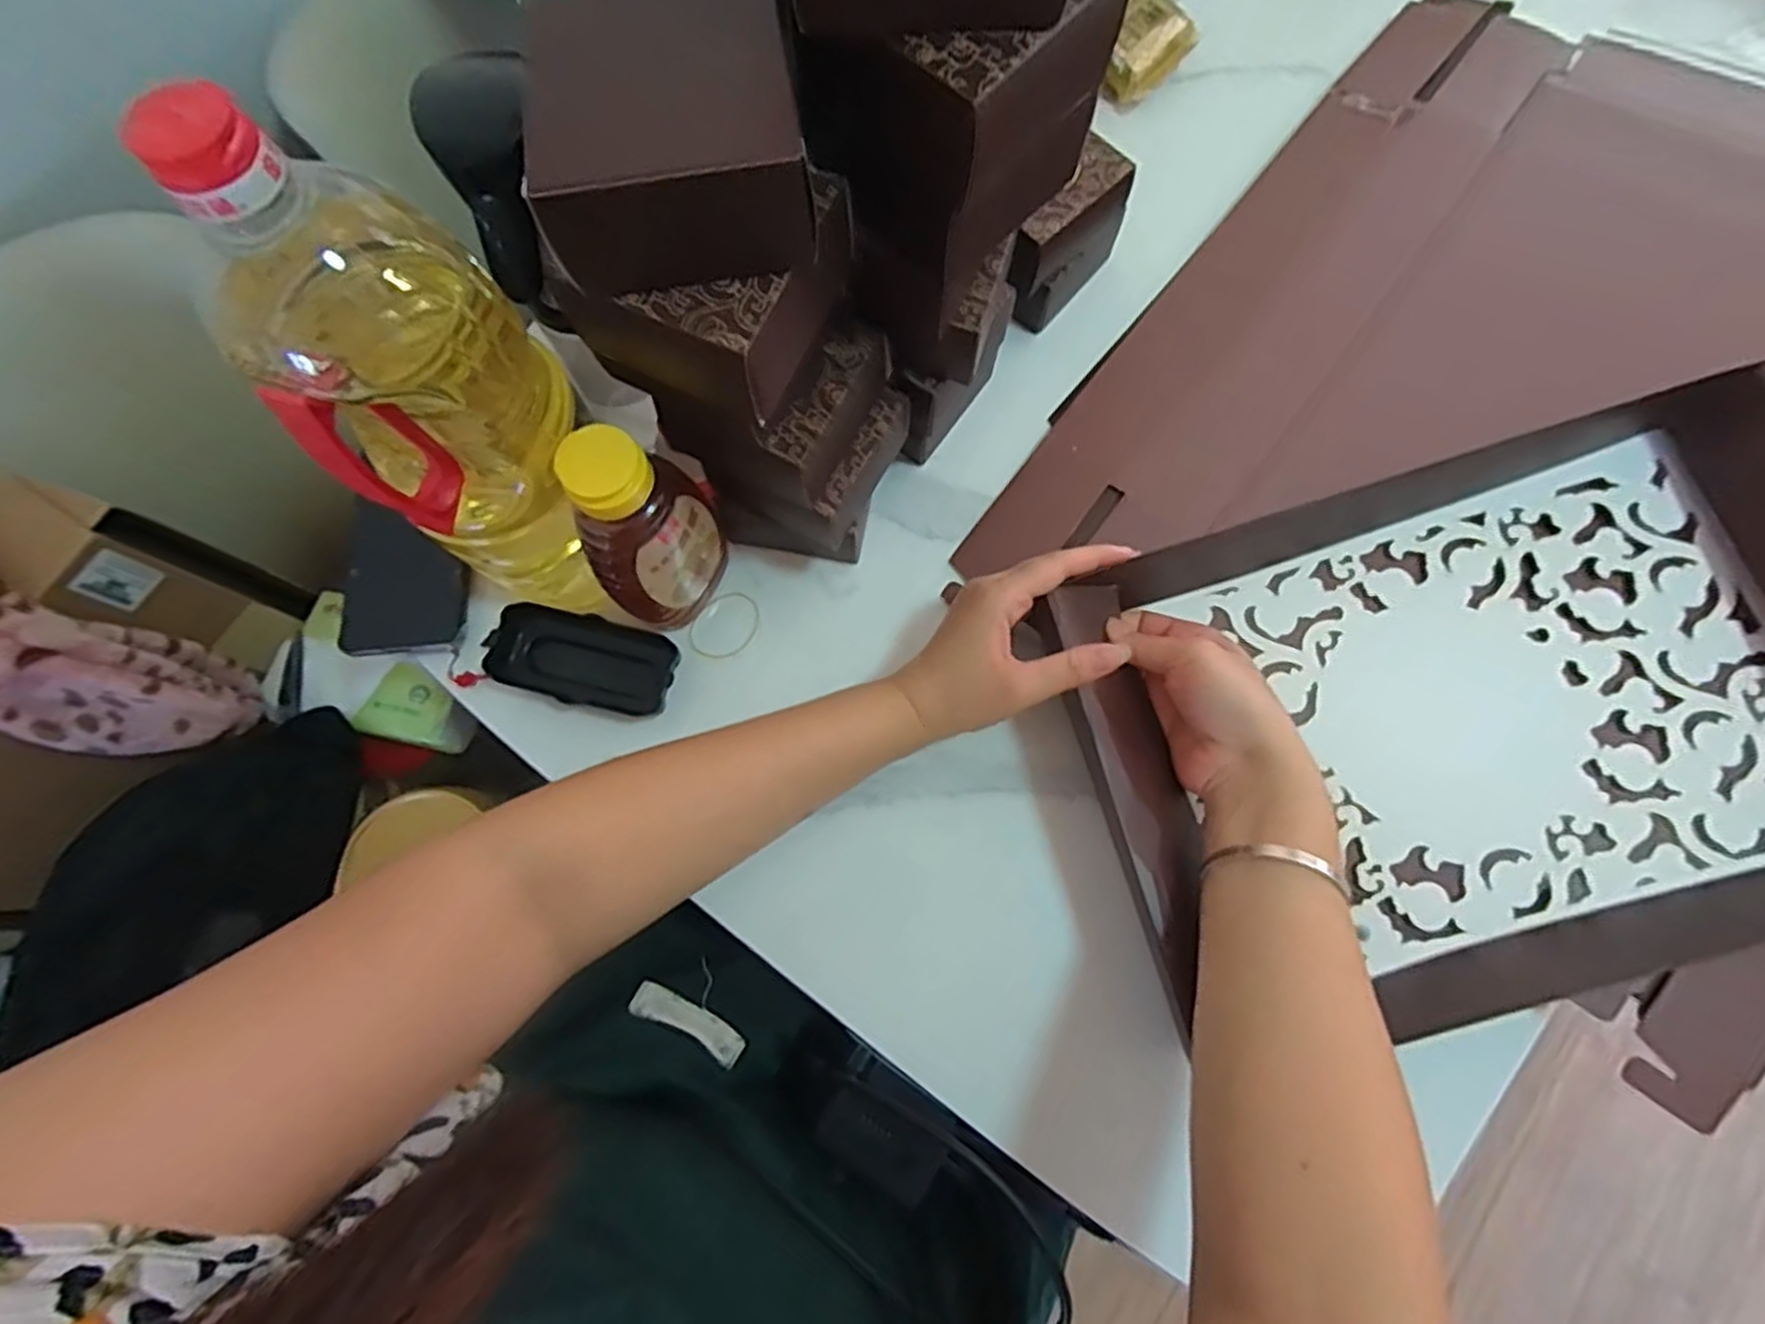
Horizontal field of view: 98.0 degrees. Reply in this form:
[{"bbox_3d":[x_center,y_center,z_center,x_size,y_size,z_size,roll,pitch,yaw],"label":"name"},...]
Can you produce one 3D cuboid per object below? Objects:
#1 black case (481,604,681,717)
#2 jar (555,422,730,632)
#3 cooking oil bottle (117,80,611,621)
[{"bbox_3d":[-0.183,0.000,0.478,0.116,0.030,0.052,14,76,4],"label":"black case"},{"bbox_3d":[-0.125,-0.067,0.425,0.070,0.159,0.051,-28,77,-7],"label":"jar"},{"bbox_3d":[-0.215,-0.125,0.371,0.089,0.283,0.115,10,76,3],"label":"cooking oil bottle"}]

